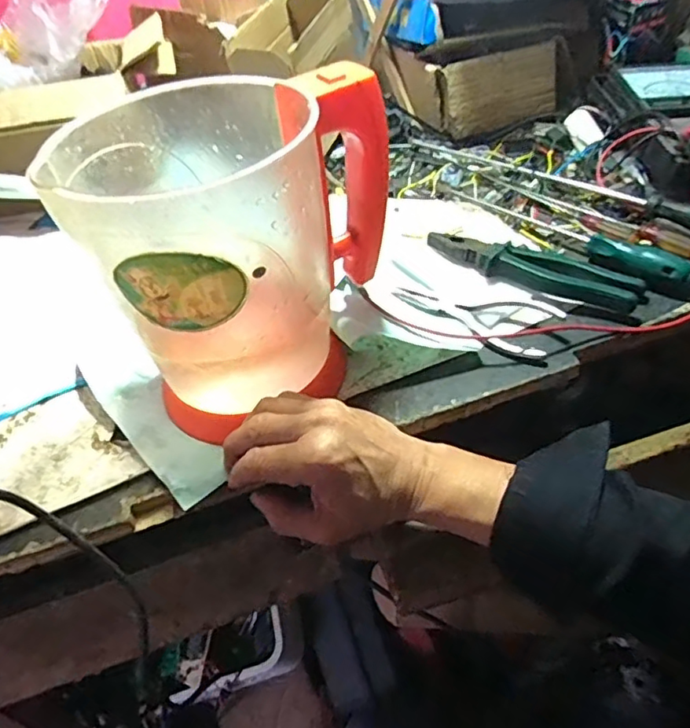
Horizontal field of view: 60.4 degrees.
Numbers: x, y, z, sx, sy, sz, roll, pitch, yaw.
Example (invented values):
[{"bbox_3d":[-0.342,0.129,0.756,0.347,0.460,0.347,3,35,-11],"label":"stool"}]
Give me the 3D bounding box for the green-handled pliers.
[{"bbox_3d":[0.168,-0.089,0.547,0.195,0.022,0.049,18,49,24],"label":"green-handled pliers"}]

